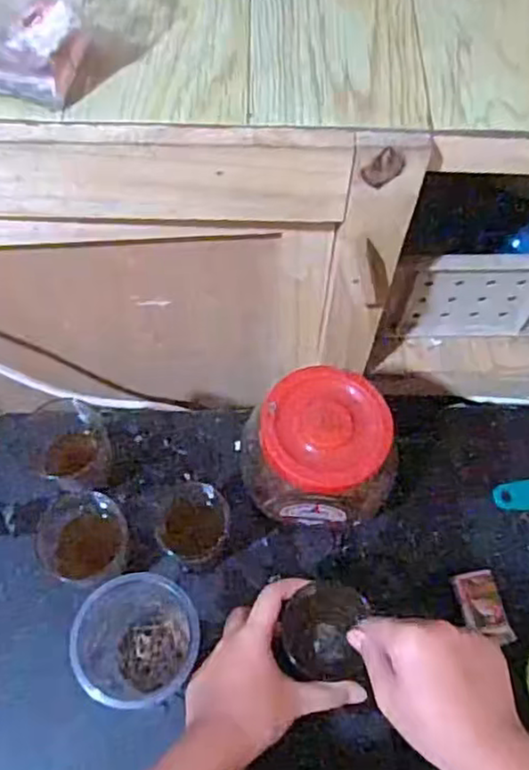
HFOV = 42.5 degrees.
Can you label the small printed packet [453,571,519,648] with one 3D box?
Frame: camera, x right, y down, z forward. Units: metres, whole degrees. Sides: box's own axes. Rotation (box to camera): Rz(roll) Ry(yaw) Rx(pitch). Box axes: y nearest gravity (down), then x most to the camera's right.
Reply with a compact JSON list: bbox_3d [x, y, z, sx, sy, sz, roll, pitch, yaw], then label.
[{"bbox_3d":[0.192,0.195,0.596,0.037,0.011,0.062,-8,65,-5],"label":"small printed packet"}]

